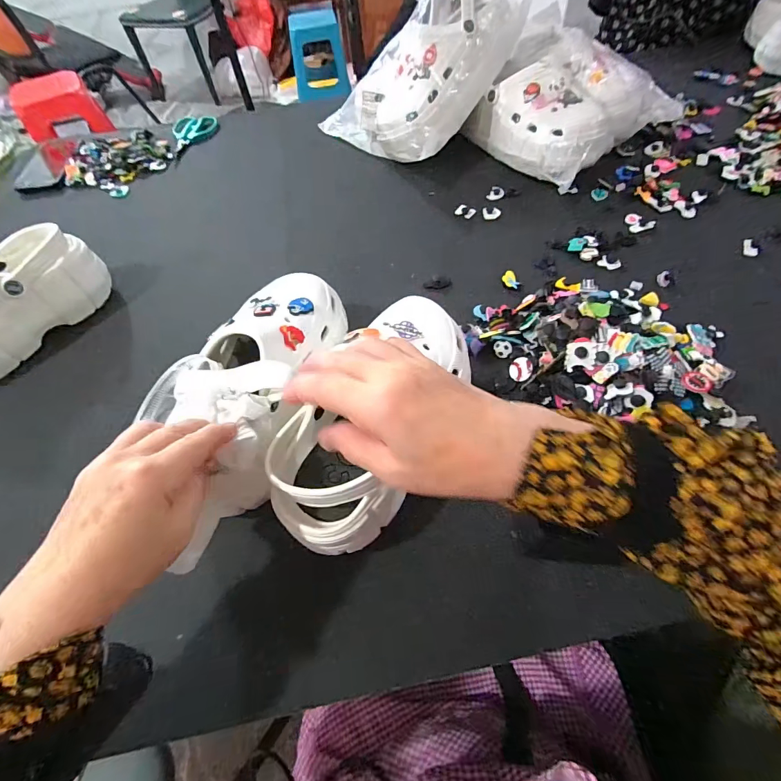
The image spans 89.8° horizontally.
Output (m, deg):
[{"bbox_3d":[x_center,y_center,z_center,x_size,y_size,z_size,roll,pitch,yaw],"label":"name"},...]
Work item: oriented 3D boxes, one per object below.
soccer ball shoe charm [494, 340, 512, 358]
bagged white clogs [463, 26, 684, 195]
[{"bbox_3d":[0.124,-0.046,0.433,0.019,0.004,0.020,-26,81,25],"label":"soccer ball shoe charm"},{"bbox_3d":[0.276,-0.435,0.610,0.234,0.117,0.219,-31,60,-13],"label":"bagged white clogs"}]

